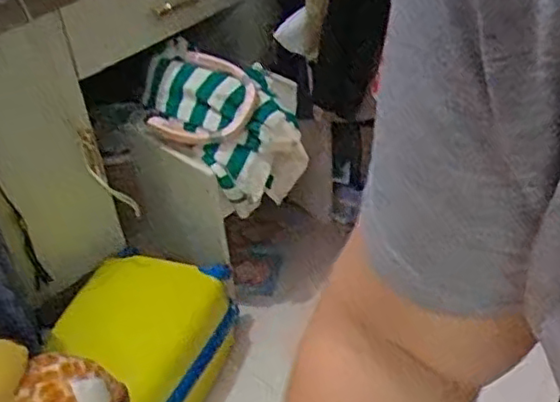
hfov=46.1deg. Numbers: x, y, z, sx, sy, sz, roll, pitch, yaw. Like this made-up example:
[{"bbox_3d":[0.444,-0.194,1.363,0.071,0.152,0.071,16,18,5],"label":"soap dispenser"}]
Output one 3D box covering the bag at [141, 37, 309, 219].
[{"bbox_3d":[-0.111,-0.196,1.512,0.325,0.223,0.346,-35,50,-30],"label":"bag"}]

